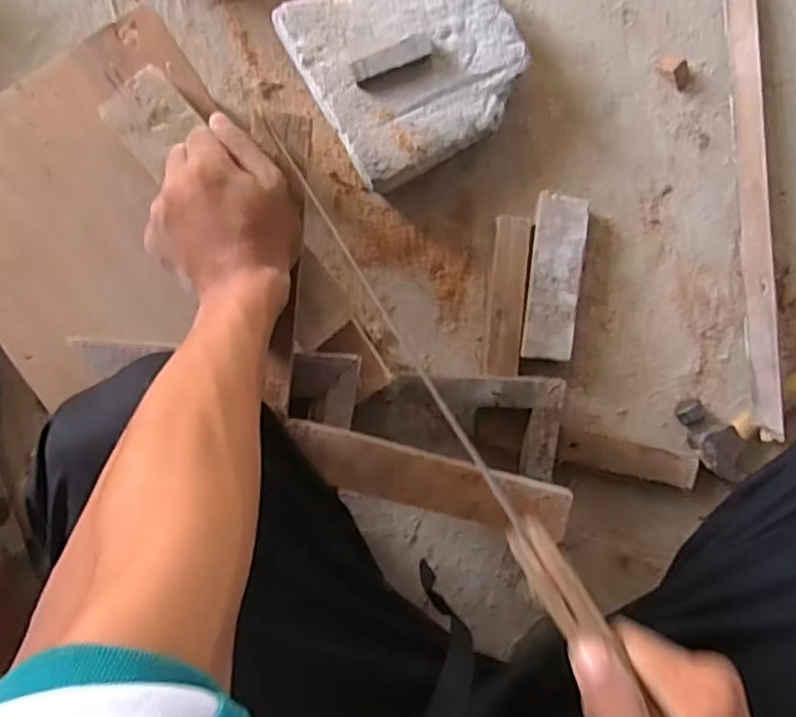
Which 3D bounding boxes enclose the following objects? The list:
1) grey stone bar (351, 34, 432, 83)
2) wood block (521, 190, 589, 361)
[{"bbox_3d":[-0.006,-0.279,0.614,0.073,0.027,0.020,-22,95,-2],"label":"grey stone bar"},{"bbox_3d":[0.165,-0.086,0.700,0.052,0.034,0.170,5,94,-3],"label":"wood block"}]

